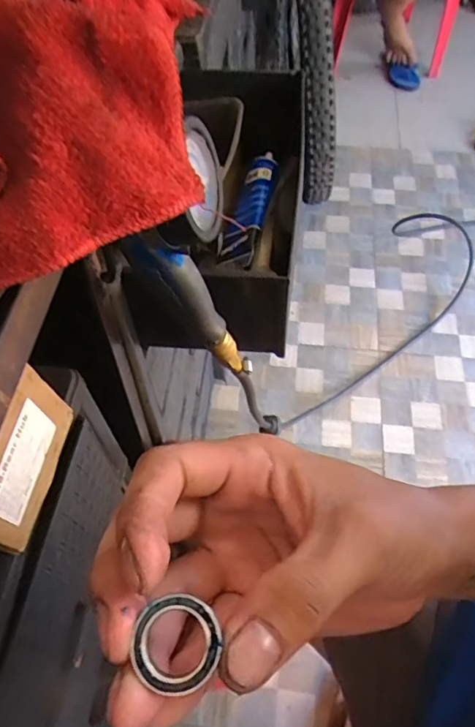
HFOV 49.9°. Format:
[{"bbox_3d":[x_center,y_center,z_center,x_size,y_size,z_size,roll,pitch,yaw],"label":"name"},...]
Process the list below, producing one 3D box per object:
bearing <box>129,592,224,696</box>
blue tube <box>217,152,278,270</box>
[{"bbox_3d":[-0.017,0.079,0.146,0.023,0.005,0.021,16,58,10],"label":"bearing"},{"bbox_3d":[0.015,-0.181,0.602,0.043,0.037,0.177,12,59,9],"label":"blue tube"}]

